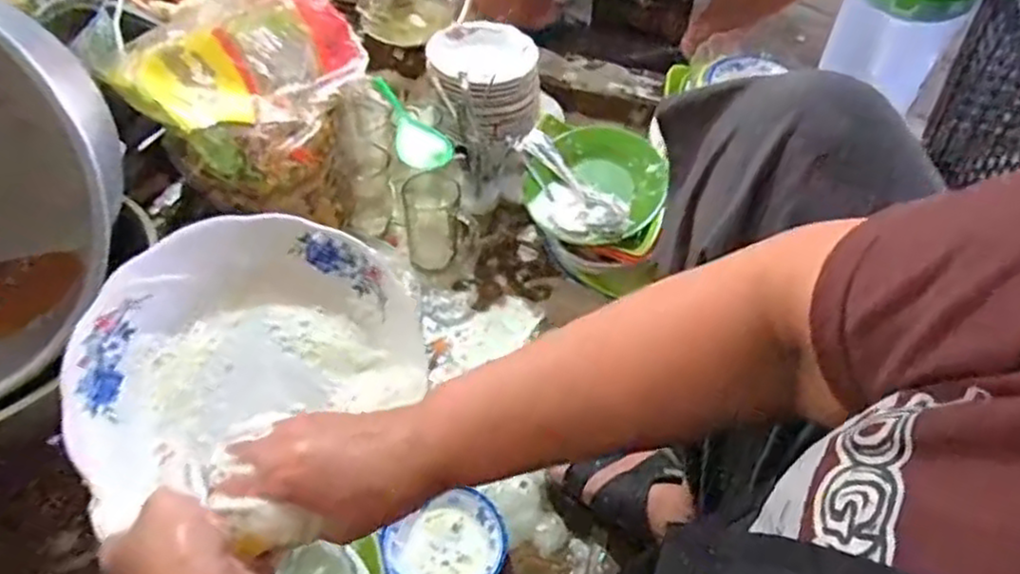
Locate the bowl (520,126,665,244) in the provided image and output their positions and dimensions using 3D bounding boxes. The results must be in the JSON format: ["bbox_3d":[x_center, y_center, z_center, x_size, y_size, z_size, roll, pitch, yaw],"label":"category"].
[{"bbox_3d":[0.103,-0.125,0.874,0.165,0.072,0.138,8,50,2],"label":"bowl"}]

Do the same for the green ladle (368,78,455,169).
[{"bbox_3d":[-0.129,-0.214,0.955,0.062,0.050,0.161,-20,54,-20],"label":"green ladle"}]

